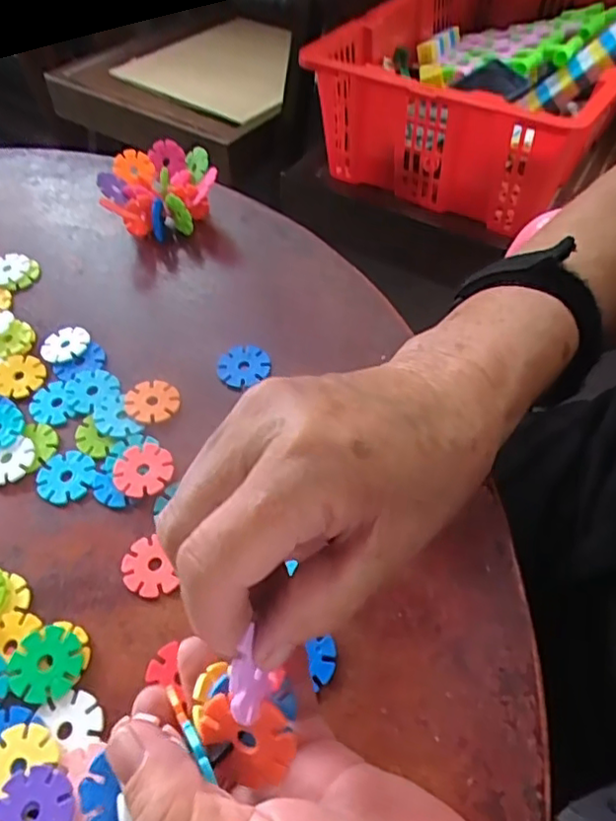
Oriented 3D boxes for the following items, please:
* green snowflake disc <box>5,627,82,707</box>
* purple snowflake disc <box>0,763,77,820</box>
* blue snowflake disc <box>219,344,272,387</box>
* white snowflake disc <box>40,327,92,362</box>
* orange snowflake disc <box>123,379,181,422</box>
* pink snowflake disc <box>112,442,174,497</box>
[{"bbox_3d":[-0.118,0.114,0.280,0.031,0.004,0.031,-2,54,3],"label":"green snowflake disc"},{"bbox_3d":[-0.107,0.156,0.240,0.033,0.004,0.032,-5,52,6],"label":"purple snowflake disc"},{"bbox_3d":[-0.039,-0.027,0.378,0.031,0.005,0.028,6,55,8],"label":"blue snowflake disc"},{"bbox_3d":[-0.155,-0.044,0.398,0.030,0.004,0.031,-2,54,3],"label":"white snowflake disc"},{"bbox_3d":[-0.091,-0.007,0.362,0.031,0.004,0.030,-2,54,3],"label":"orange snowflake disc"},{"bbox_3d":[-0.088,0.032,0.334,0.031,0.004,0.031,0,56,0],"label":"pink snowflake disc"}]

